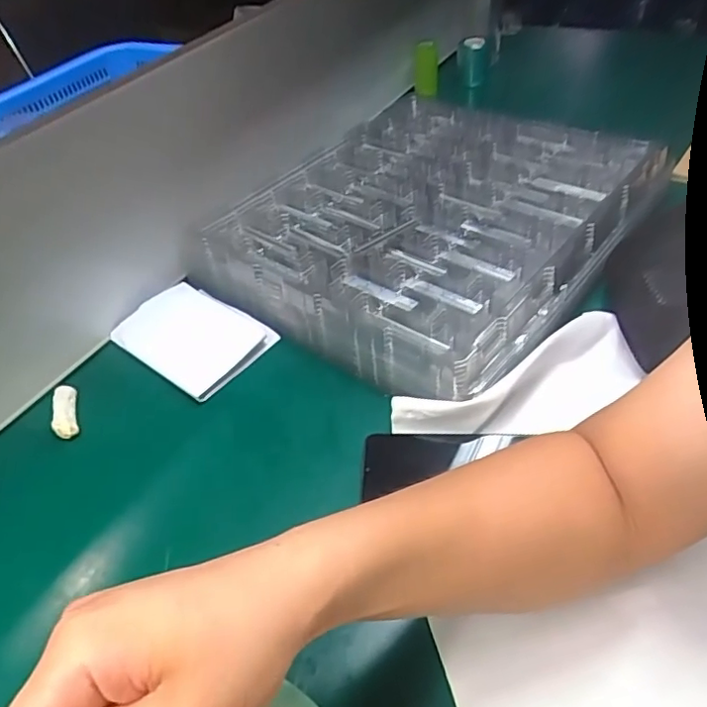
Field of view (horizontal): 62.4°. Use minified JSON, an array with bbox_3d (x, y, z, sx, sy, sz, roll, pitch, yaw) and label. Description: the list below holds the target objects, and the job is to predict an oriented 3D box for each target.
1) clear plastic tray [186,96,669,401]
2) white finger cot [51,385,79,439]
[{"bbox_3d":[0.091,-0.159,0.673,0.387,0.063,0.454,27,55,31],"label":"clear plastic tray"},{"bbox_3d":[-0.271,0.055,0.549,0.022,0.011,0.058,-19,46,-11],"label":"white finger cot"}]

